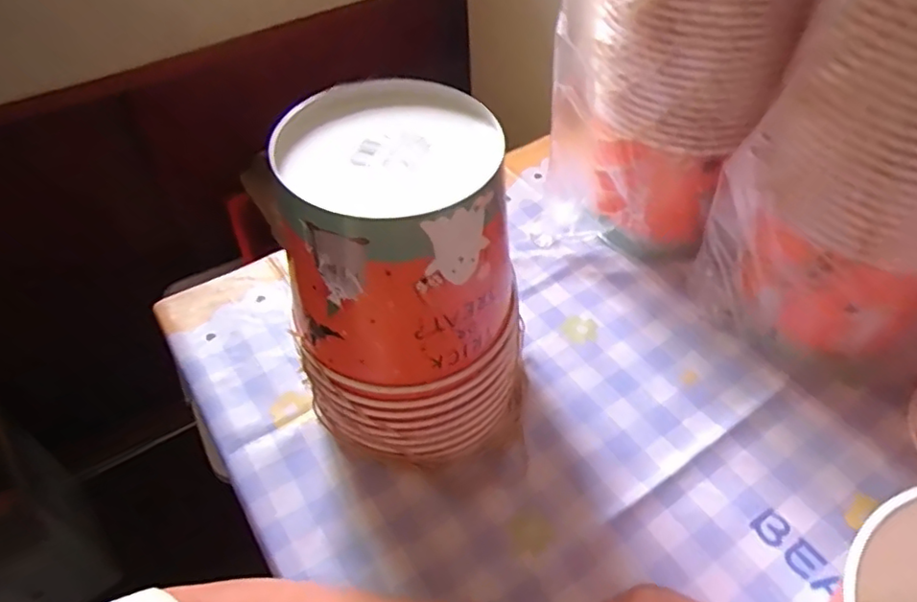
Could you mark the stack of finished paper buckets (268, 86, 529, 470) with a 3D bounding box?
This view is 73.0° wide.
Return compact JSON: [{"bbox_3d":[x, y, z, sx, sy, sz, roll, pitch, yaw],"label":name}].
[{"bbox_3d":[-0.035,-0.005,0.422,0.146,0.227,0.135,-5,47,-3],"label":"stack of finished paper buckets"}]

